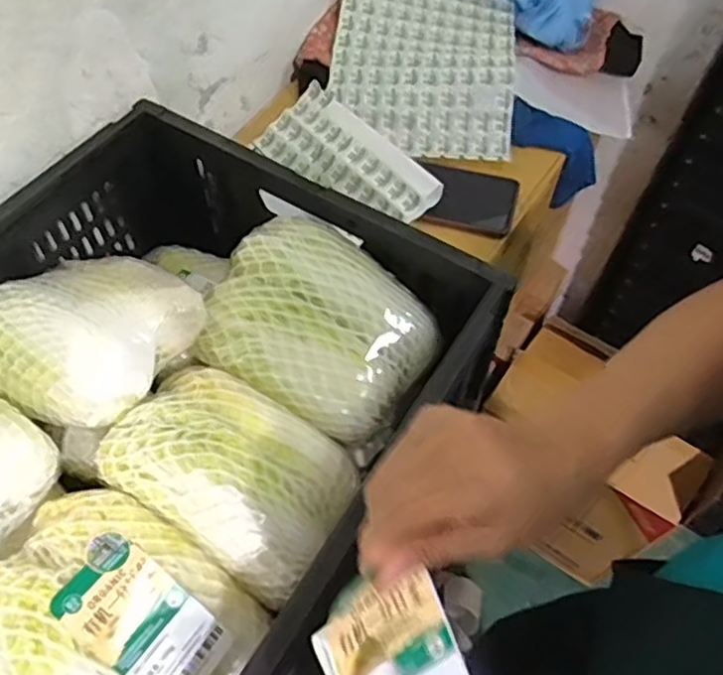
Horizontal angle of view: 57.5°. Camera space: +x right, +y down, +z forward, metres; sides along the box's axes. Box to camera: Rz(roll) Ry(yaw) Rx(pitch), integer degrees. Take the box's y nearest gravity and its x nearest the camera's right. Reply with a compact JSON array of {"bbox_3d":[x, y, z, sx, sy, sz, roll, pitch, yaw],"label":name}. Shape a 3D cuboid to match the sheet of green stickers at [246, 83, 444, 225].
[{"bbox_3d":[-0.019,-0.189,0.707,0.211,0.016,0.101,39,90,24],"label":"sheet of green stickers"}]

